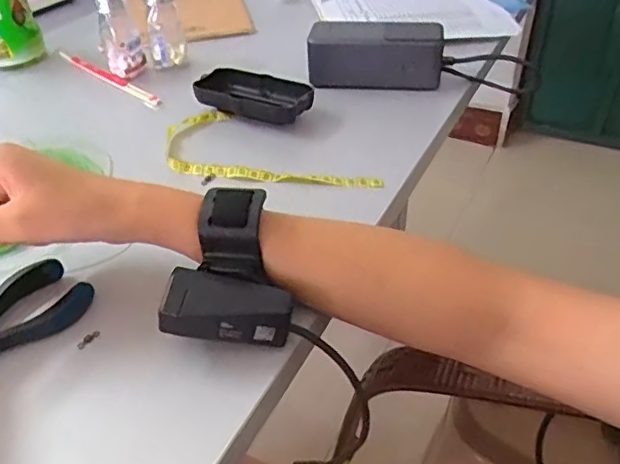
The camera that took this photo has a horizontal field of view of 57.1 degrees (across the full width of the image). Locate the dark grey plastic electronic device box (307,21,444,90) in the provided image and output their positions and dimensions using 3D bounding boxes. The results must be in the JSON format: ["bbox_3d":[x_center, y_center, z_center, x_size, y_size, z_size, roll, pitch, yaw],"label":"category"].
[{"bbox_3d":[0.061,-0.168,0.539,0.124,0.055,0.040,10,41,15],"label":"dark grey plastic electronic device box"}]

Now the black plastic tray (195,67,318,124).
[{"bbox_3d":[-0.050,-0.124,0.525,0.114,0.028,0.047,14,43,20],"label":"black plastic tray"}]

